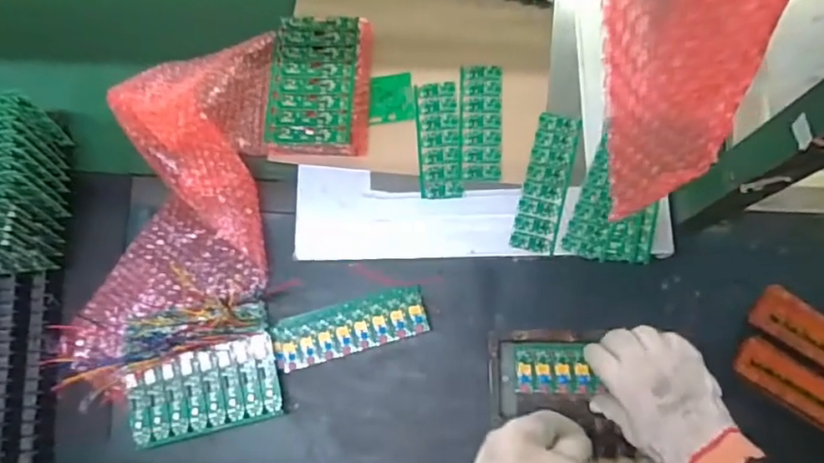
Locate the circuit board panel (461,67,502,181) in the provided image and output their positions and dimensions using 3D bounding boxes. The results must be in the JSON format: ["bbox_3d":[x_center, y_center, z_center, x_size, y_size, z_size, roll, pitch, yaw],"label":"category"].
[{"bbox_3d":[0.080,-0.127,0.683,0.047,0.004,0.139,1,76,5],"label":"circuit board panel"}]

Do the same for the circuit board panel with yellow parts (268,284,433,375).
[{"bbox_3d":[-0.068,0.106,0.652,0.168,0.009,0.056,-17,75,1],"label":"circuit board panel with yellow parts"}]

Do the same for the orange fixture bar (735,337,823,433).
[{"bbox_3d":[0.426,0.181,0.608,0.194,0.021,0.048,32,81,11],"label":"orange fixture bar"}]

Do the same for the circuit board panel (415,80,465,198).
[{"bbox_3d":[0.031,-0.106,0.685,0.049,0.006,0.138,-4,76,4],"label":"circuit board panel"}]

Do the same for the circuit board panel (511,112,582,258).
[{"bbox_3d":[0.150,-0.055,0.662,0.049,0.008,0.156,13,78,8],"label":"circuit board panel"}]

